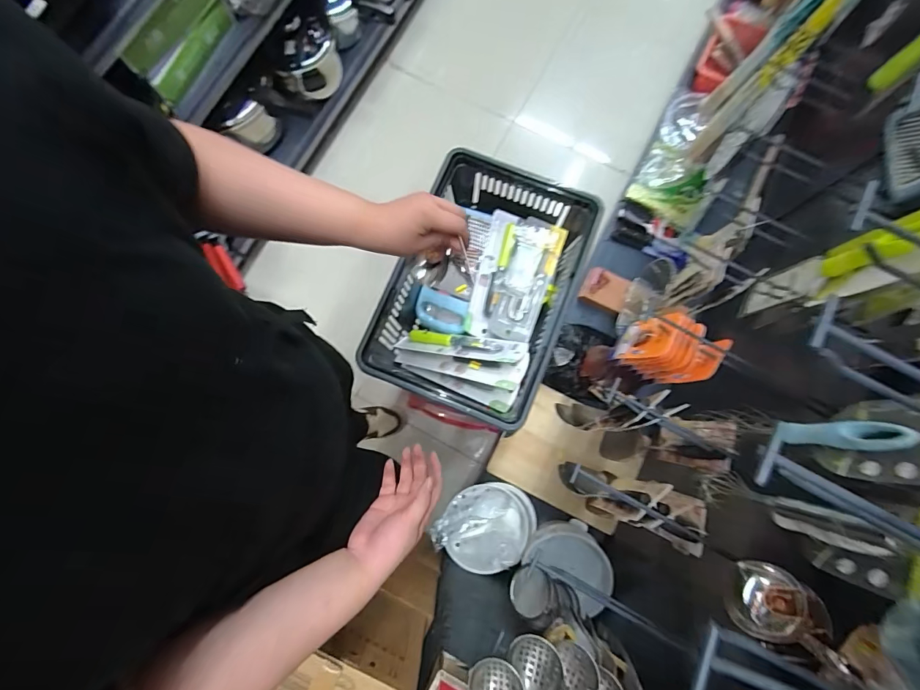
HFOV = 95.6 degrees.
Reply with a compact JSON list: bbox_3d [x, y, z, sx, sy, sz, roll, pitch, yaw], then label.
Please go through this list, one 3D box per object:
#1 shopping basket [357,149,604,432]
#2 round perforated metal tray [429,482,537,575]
[{"bbox_3d":[0.043,-0.105,0.835,0.320,0.188,0.464,22,80,5],"label":"shopping basket"},{"bbox_3d":[0.072,0.475,1.102,0.217,0.110,0.231,0,79,0],"label":"round perforated metal tray"}]

